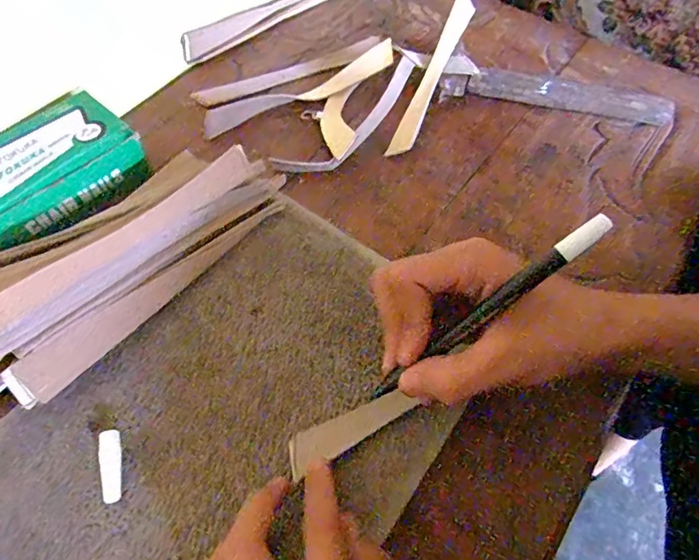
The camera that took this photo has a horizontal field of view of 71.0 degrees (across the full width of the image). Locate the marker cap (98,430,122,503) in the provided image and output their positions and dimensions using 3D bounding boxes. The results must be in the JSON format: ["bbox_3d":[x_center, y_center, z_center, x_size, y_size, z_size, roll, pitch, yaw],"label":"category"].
[{"bbox_3d":[-0.132,0.103,0.271,0.010,0.008,0.038,-11,61,-8],"label":"marker cap"}]

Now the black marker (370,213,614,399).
[{"bbox_3d":[0.062,0.016,0.227,0.131,0.007,0.009,-41,64,16],"label":"black marker"}]

